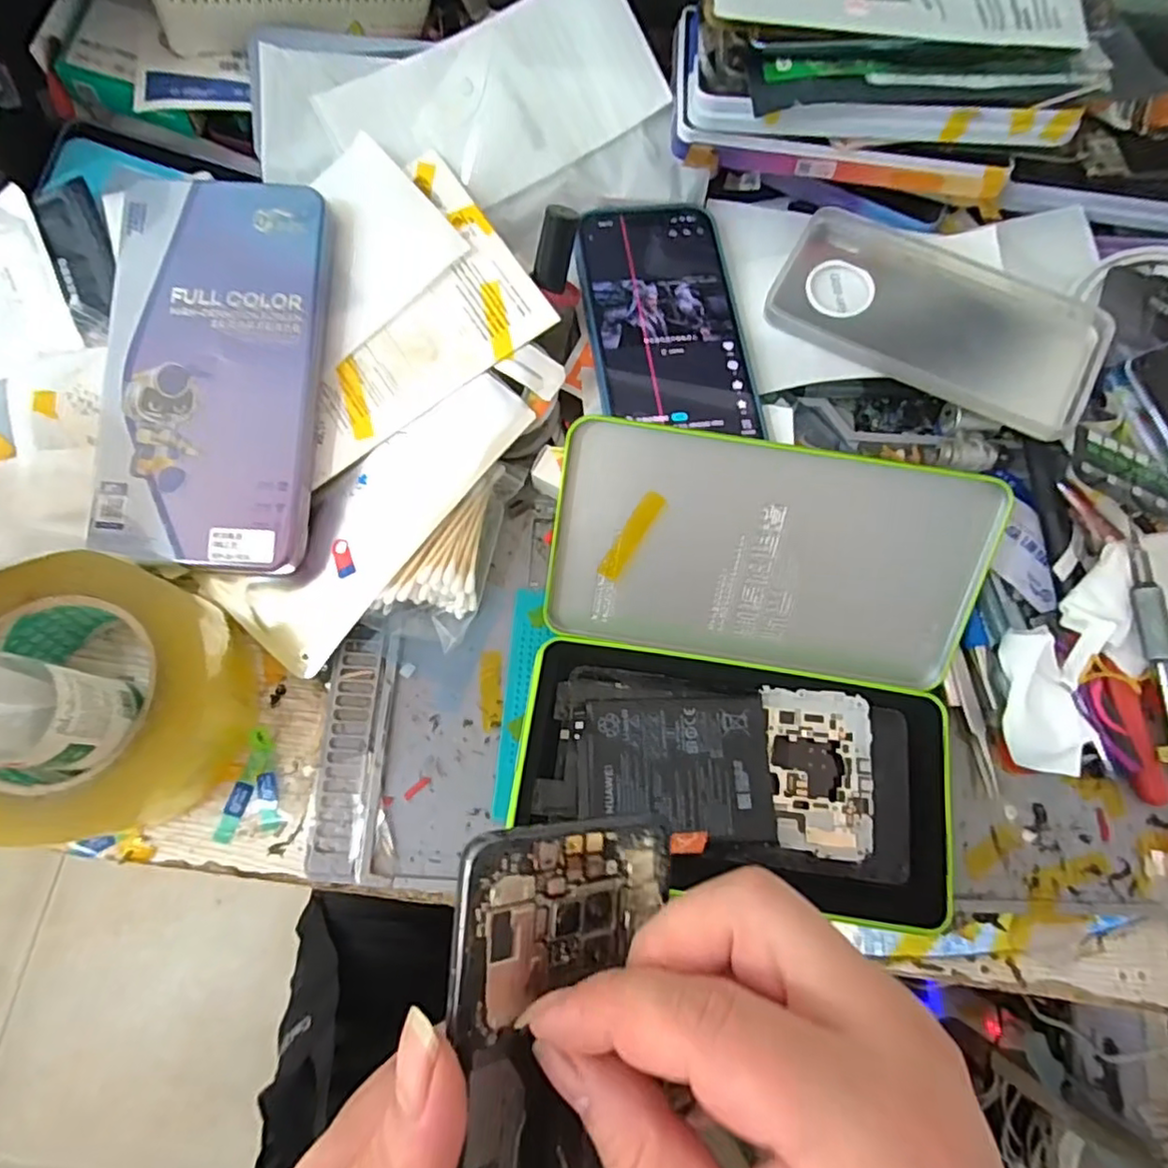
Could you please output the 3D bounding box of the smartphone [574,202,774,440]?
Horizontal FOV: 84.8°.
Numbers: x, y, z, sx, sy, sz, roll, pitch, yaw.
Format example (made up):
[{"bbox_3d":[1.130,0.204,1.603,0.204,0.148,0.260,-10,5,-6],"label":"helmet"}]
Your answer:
[{"bbox_3d":[0.043,-0.143,0.342,0.080,0.012,0.140,-7,74,-4],"label":"smartphone"}]

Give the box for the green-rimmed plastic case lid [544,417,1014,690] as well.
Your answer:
[{"bbox_3d":[0.080,0.000,0.295,0.191,0.014,0.125,8,110,0],"label":"green-rimmed plastic case lid"}]

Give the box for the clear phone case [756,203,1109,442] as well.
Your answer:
[{"bbox_3d":[0.187,-0.145,0.340,0.162,0.014,0.092,26,76,8],"label":"clear phone case"}]

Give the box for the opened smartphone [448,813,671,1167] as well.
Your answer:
[{"bbox_3d":[-0.006,0.148,0.173,0.072,0.011,0.160,10,79,-36],"label":"opened smartphone"}]

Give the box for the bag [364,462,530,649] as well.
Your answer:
[{"bbox_3d":[-0.061,-0.016,0.313,0.040,0.014,0.100,28,74,6],"label":"bag"}]

